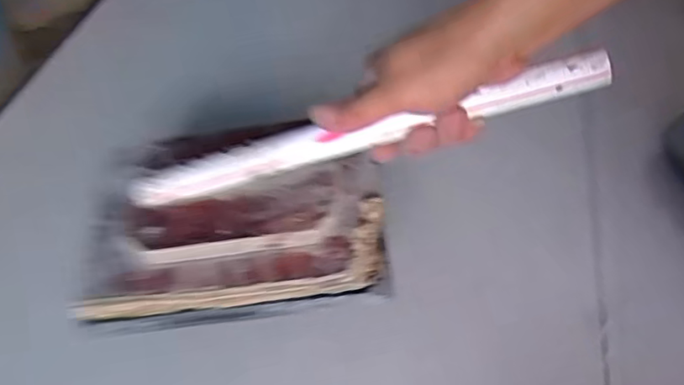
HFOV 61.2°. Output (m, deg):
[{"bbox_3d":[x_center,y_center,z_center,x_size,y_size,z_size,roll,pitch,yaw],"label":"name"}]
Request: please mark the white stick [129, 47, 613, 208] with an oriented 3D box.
[{"bbox_3d":[0.010,-0.040,0.393,0.326,0.023,0.020,-14,50,9],"label":"white stick"}]

